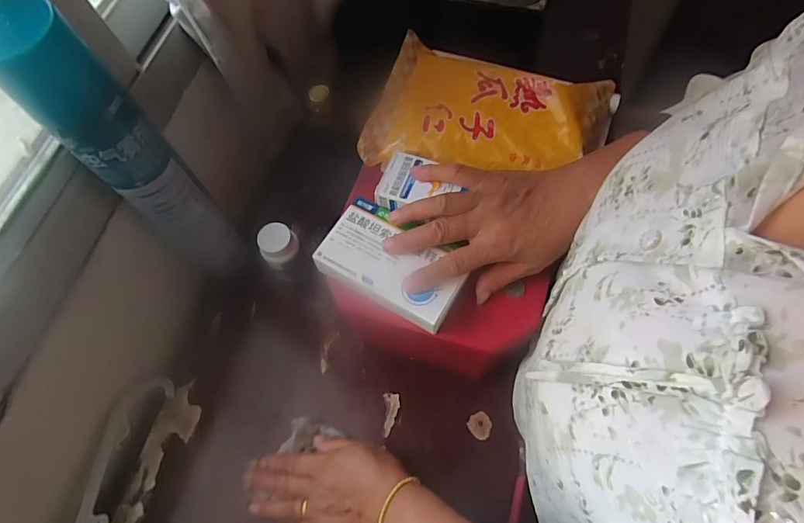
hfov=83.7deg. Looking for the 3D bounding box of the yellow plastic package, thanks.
[{"bbox_3d":[0.083,-0.149,0.444,0.232,0.051,0.144,13,65,8],"label":"yellow plastic package"}]

